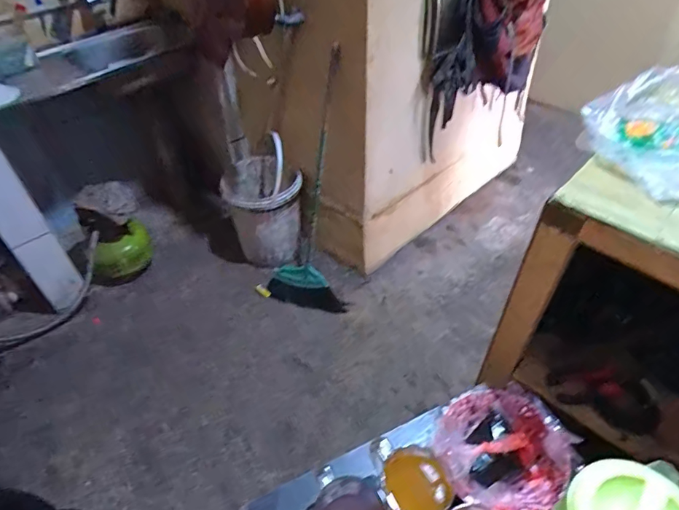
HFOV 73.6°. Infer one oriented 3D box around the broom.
[{"bbox_3d":[-0.063,-0.248,1.627,0.298,0.900,0.151,12,16,17],"label":"broom"}]

